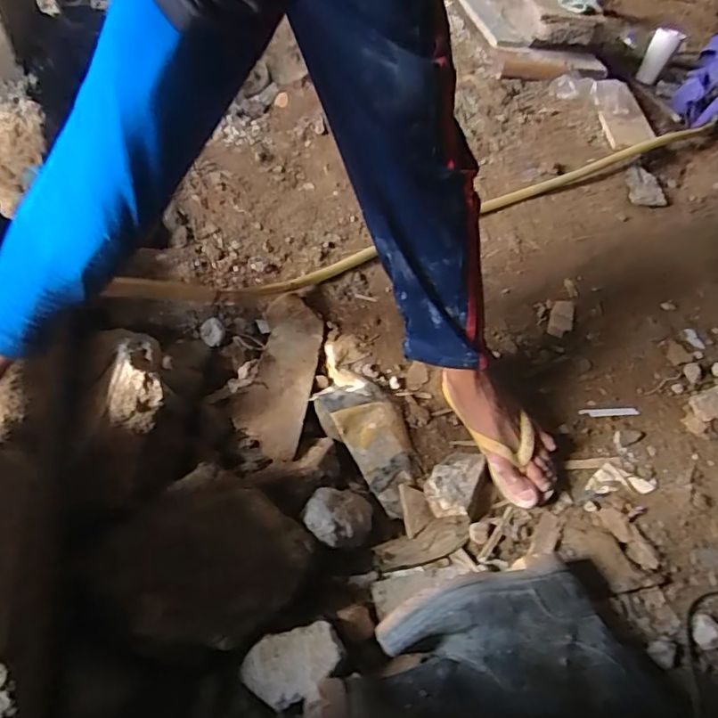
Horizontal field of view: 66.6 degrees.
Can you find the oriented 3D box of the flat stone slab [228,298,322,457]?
[{"bbox_3d":[-0.125,0.020,0.866,0.103,0.025,0.289,9,54,2],"label":"flat stone slab"}]

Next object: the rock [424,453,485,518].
[{"bbox_3d":[0.132,0.173,0.769,0.062,0.031,0.103,24,56,12],"label":"rock"}]

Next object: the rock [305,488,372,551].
[{"bbox_3d":[-0.026,0.209,0.717,0.083,0.069,0.081,2,54,-3],"label":"rock"}]

